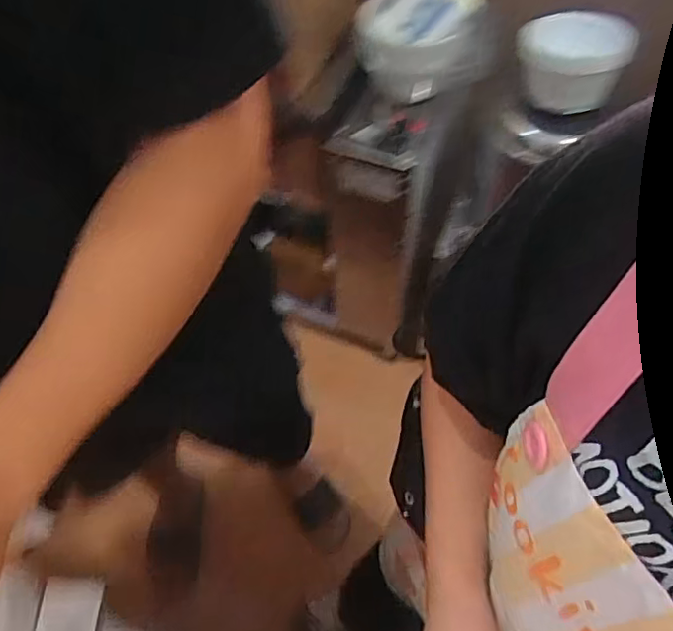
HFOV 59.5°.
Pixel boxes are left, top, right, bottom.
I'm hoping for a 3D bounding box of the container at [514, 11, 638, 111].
[{"bbox_3d":[0.400,-0.458,1.014,0.176,0.101,0.176,6,59,5],"label":"container"}]

